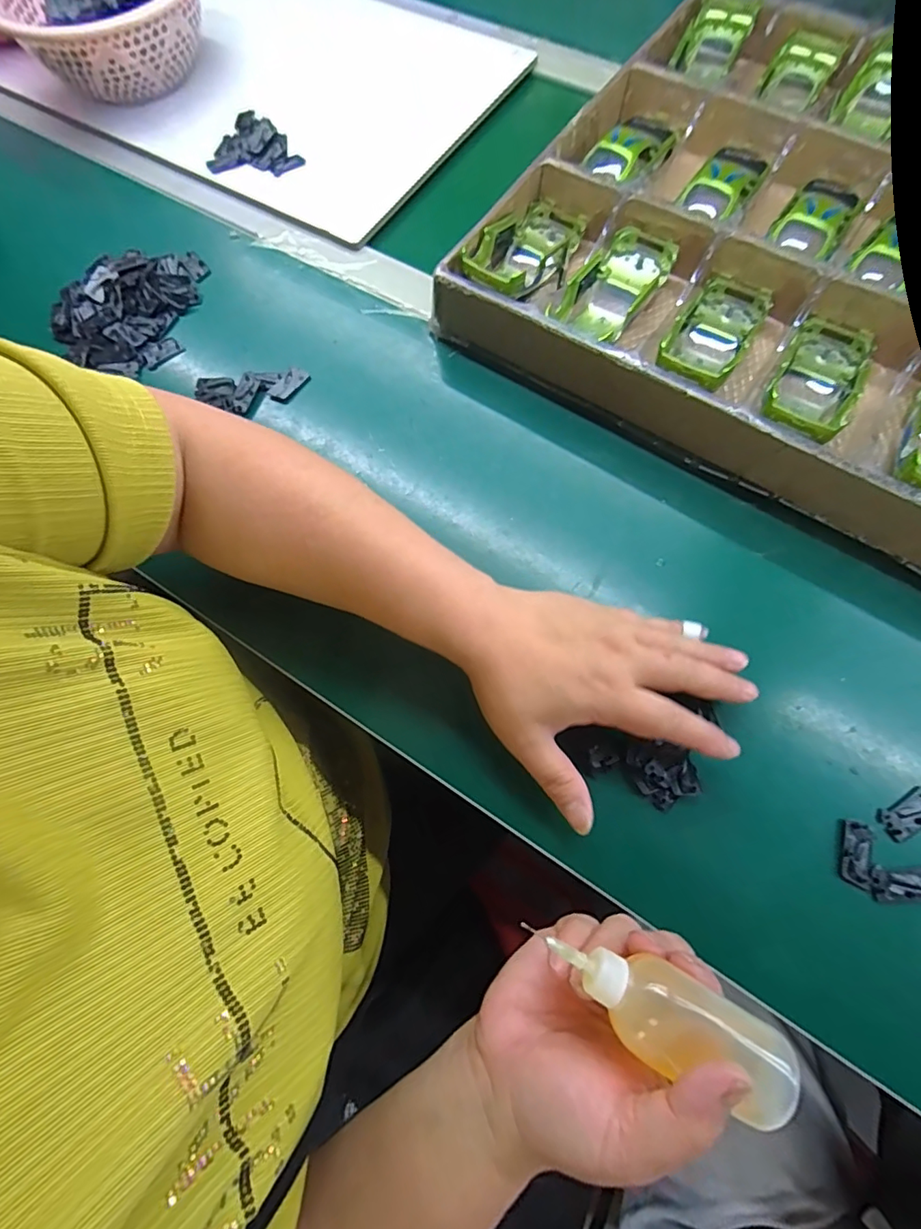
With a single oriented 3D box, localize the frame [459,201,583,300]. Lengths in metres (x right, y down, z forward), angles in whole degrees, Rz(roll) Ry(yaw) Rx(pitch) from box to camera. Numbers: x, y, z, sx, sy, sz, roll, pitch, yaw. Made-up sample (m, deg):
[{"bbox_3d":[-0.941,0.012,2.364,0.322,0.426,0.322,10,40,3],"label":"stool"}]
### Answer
[{"bbox_3d":[0.055,-0.294,0.418,0.071,0.037,0.139,23,56,9],"label":"frame"}]

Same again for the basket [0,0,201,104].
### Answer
[{"bbox_3d":[-0.352,-0.602,0.528,0.206,0.090,0.192,0,71,1],"label":"basket"}]

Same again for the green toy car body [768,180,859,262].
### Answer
[{"bbox_3d":[0.287,-0.324,0.409,0.048,0.023,0.085,31,75,11],"label":"green toy car body"}]

